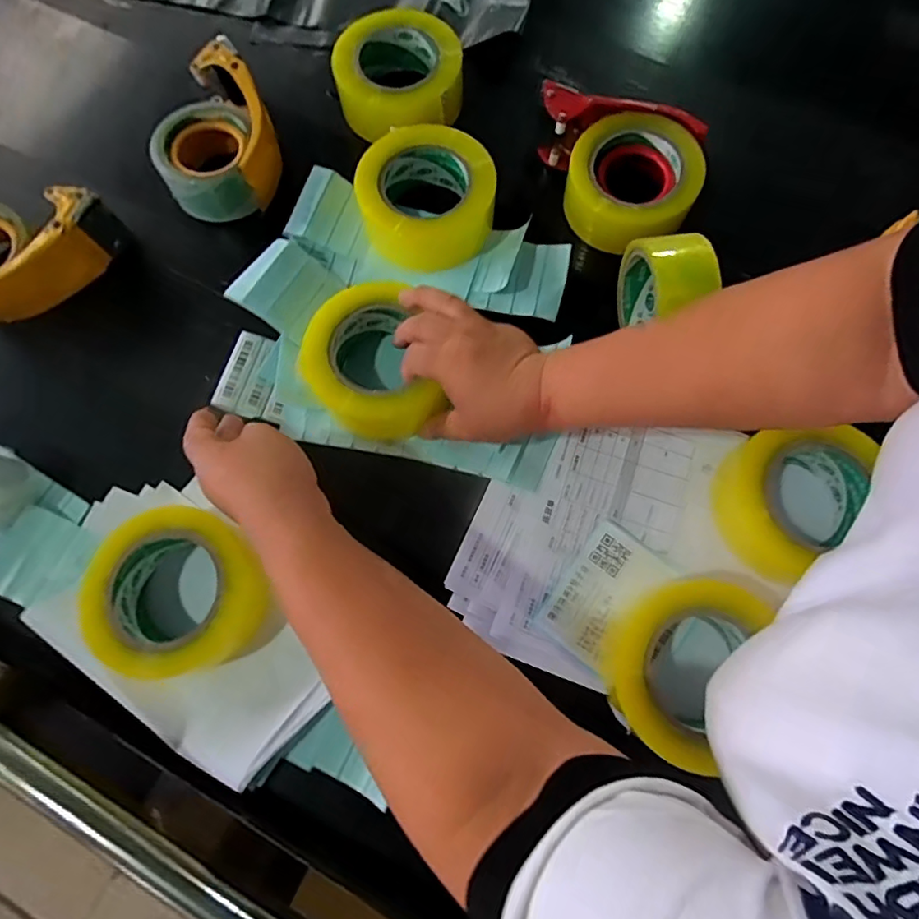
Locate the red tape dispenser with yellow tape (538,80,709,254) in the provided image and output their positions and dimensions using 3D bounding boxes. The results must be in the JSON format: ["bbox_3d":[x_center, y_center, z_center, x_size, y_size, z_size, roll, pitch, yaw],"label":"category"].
[{"bbox_3d":[0.148,-0.273,0.520,0.155,0.059,0.133,11,74,4],"label":"red tape dispenser with yellow tape"}]

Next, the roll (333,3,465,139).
[{"bbox_3d":[-0.059,-0.400,0.562,0.121,0.065,0.122,0,73,1],"label":"roll"}]

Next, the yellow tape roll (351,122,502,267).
[{"bbox_3d":[-0.030,-0.254,0.523,0.126,0.044,0.136,0,73,1],"label":"yellow tape roll"}]

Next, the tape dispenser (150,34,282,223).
[{"bbox_3d":[-0.237,-0.319,0.537,0.111,0.062,0.153,-19,74,-5],"label":"tape dispenser"}]

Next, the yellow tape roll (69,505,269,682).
[{"bbox_3d":[-0.216,0.106,0.421,0.128,0.056,0.119,0,73,1],"label":"yellow tape roll"}]

